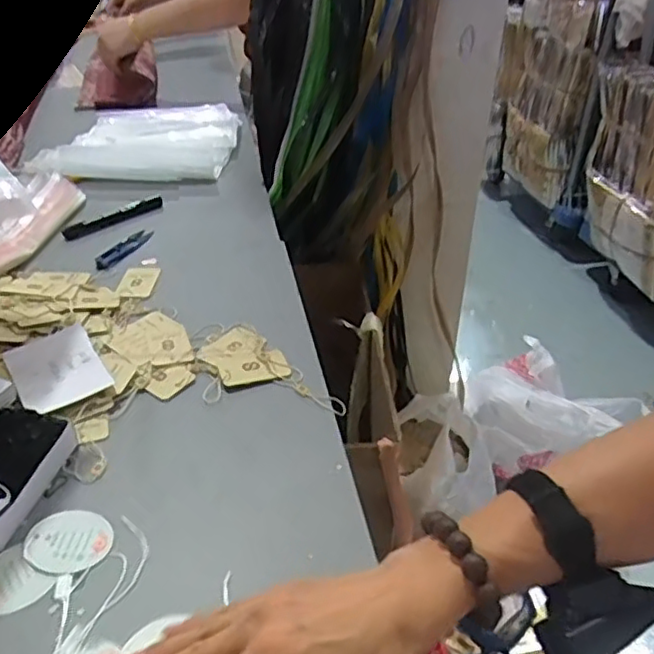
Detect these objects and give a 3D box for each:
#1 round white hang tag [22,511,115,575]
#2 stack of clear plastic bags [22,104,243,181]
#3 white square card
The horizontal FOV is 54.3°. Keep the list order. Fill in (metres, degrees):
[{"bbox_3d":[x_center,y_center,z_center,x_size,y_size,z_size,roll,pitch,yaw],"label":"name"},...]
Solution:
[{"bbox_3d":[-0.180,0.150,0.445,0.057,0.004,0.047,-14,45,-19],"label":"round white hang tag"},{"bbox_3d":[-0.288,-0.309,1.039,0.274,0.024,0.315,3,36,3],"label":"stack of clear plastic bags"},{"bbox_3d":[-0.243,0.036,0.576,0.072,0.014,0.096,-22,41,-27],"label":"white square card"}]

